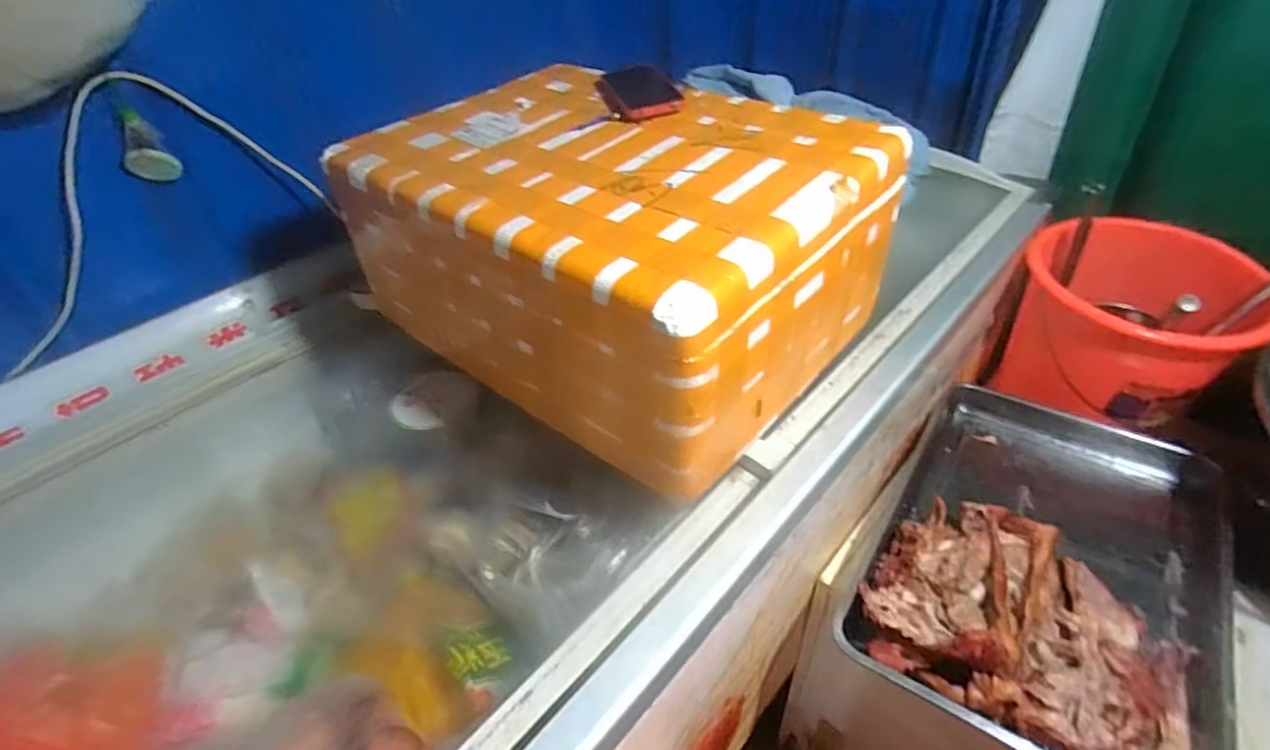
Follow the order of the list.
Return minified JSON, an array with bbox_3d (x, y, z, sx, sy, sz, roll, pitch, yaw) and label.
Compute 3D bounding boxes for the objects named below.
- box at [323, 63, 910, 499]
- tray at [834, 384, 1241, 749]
[{"bbox_3d":[-0.029,-0.171,0.775,0.564,0.240,0.410,27,50,32],"label":"box"},{"bbox_3d":[0.569,0.232,0.851,0.390,0.114,0.606,23,47,29],"label":"tray"}]

